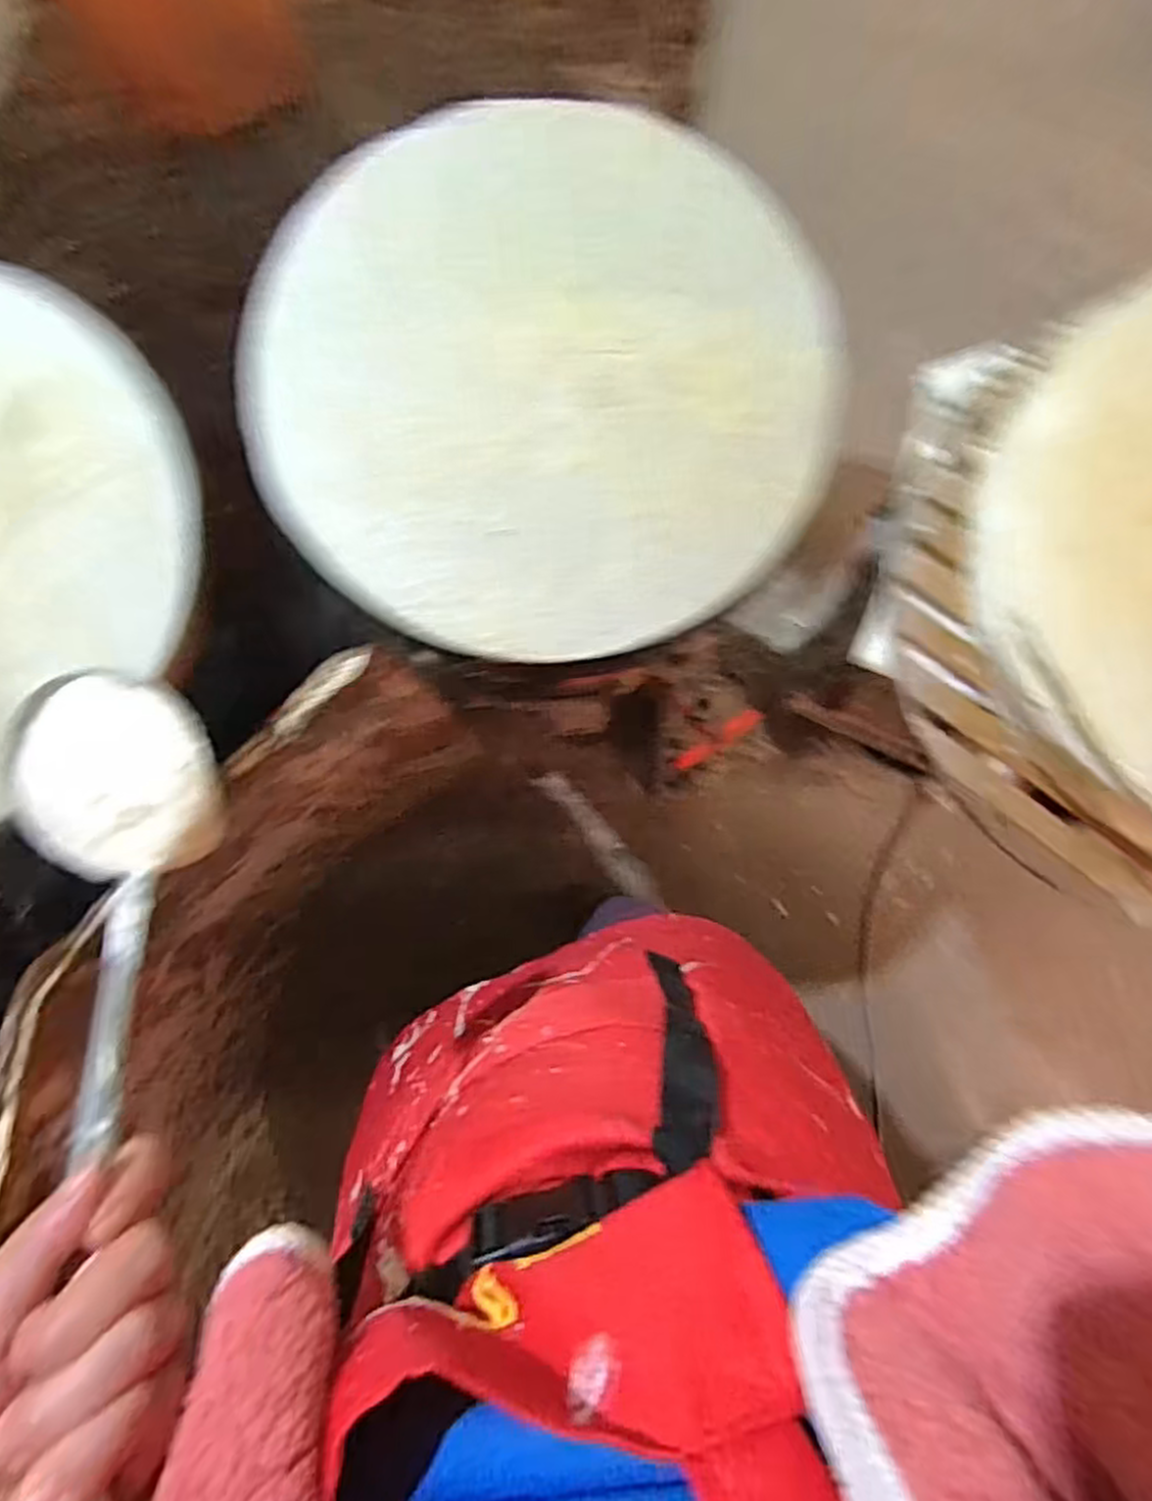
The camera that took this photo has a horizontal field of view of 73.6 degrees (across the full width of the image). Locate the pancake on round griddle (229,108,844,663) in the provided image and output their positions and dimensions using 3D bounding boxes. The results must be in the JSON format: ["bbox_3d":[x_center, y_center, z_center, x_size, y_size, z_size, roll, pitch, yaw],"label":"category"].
[{"bbox_3d":[-0.021,-0.241,0.506,0.364,0.032,0.348,34,87,1],"label":"pancake on round griddle"}]

